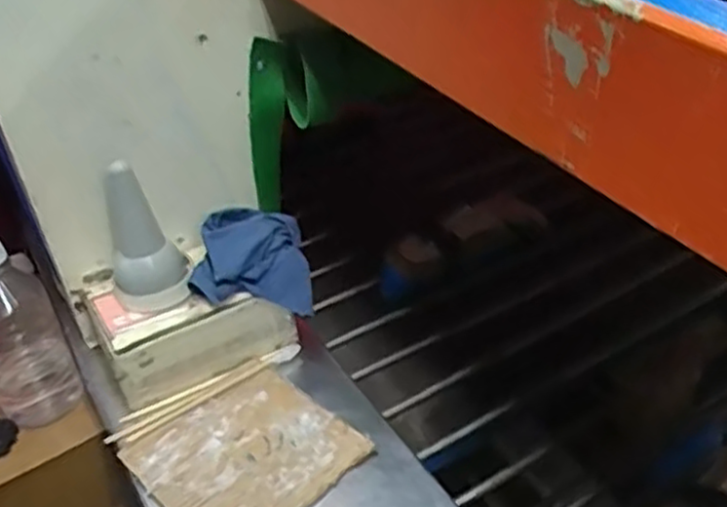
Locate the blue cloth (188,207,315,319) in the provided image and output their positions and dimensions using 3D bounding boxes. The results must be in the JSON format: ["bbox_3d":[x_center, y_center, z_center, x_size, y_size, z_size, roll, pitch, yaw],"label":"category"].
[{"bbox_3d":[-0.120,0.019,0.818,0.119,0.102,0.099,-7,38,-5],"label":"blue cloth"}]

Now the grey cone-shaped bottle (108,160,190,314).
[{"bbox_3d":[-0.216,-0.012,0.741,0.073,0.144,0.058,-13,39,-12],"label":"grey cone-shaped bottle"}]

